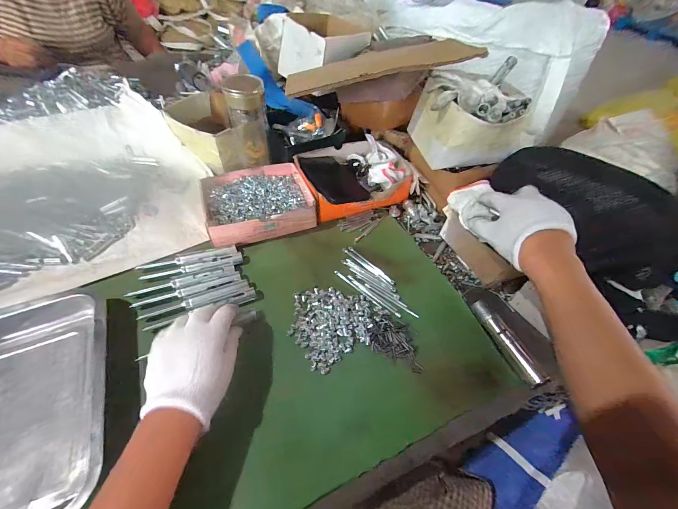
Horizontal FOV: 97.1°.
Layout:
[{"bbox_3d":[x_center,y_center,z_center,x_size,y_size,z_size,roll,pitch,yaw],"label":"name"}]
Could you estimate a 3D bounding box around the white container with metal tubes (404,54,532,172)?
[{"bbox_3d":[0.204,-0.206,0.468,0.140,0.105,0.149,-6,52,-10],"label":"white container with metal tubes"}]

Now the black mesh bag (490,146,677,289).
[{"bbox_3d":[0.334,-0.070,0.413,0.068,0.096,0.250,-20,55,-20],"label":"black mesh bag"}]

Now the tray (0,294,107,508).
[{"bbox_3d":[-0.349,0.162,0.318,0.192,0.050,0.267,-18,59,-17],"label":"tray"}]

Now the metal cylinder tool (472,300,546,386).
[{"bbox_3d":[0.222,0.115,0.402,0.023,0.020,0.119,-13,53,-15],"label":"metal cylinder tool"}]

